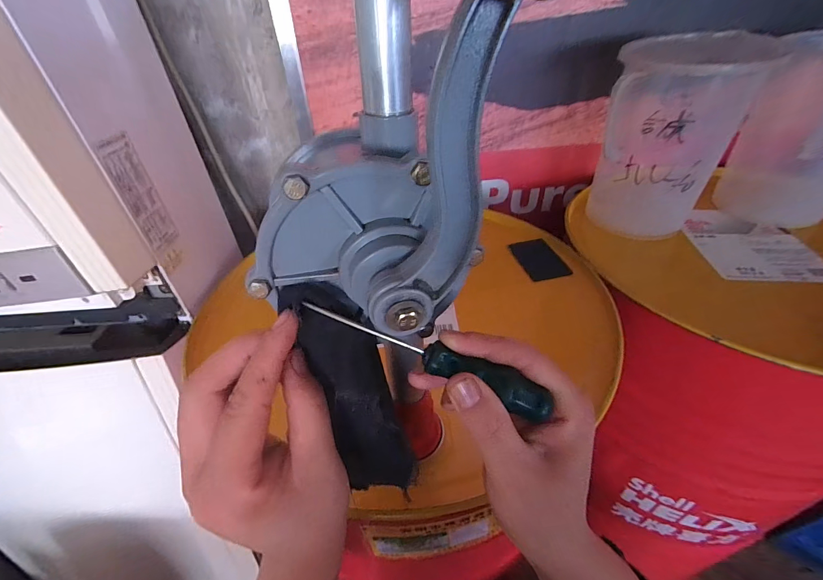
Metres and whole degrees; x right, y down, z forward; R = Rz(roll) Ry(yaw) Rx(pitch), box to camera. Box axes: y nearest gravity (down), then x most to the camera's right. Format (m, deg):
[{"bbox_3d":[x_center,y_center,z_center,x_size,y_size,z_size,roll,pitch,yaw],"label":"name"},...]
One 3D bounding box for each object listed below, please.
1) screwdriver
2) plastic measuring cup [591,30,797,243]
[{"bbox_3d":[0.010,0.034,0.180,0.129,0.014,0.019,21,43,2],"label":"screwdriver"},{"bbox_3d":[0.394,-0.228,0.565,0.180,0.267,0.142,14,43,21],"label":"plastic measuring cup"}]

